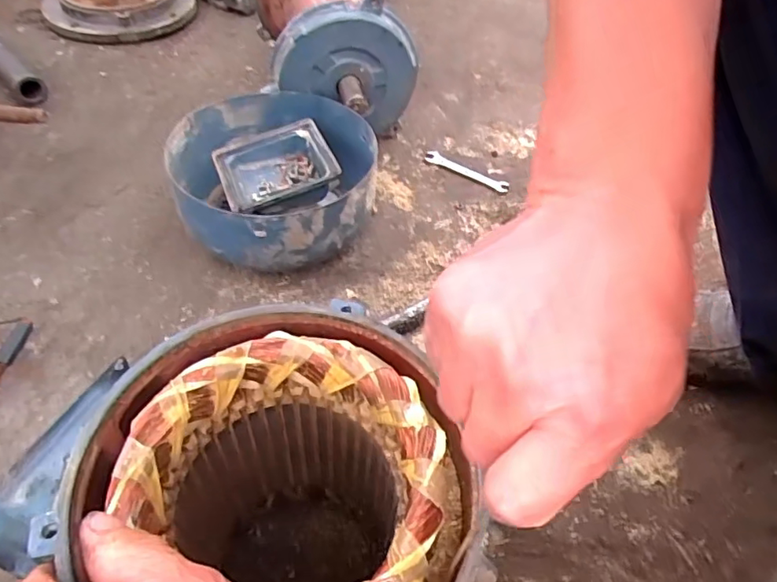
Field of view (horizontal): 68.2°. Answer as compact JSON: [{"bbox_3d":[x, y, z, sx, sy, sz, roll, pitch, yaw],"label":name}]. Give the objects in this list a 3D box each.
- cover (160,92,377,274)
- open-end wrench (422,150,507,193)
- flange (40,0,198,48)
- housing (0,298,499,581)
[{"bbox_3d":[-0.121,-0.119,0.637,0.212,0.099,0.218,-33,56,-26],"label":"cover"},{"bbox_3d":[0.101,-0.157,0.744,0.118,0.005,0.024,28,53,19],"label":"open-end wrench"},{"bbox_3d":[-0.446,-0.486,0.963,0.195,0.048,0.230,28,53,19],"label":"flange"},{"bbox_3d":[-0.037,0.159,0.349,0.207,0.246,0.166,23,52,16],"label":"housing"}]

